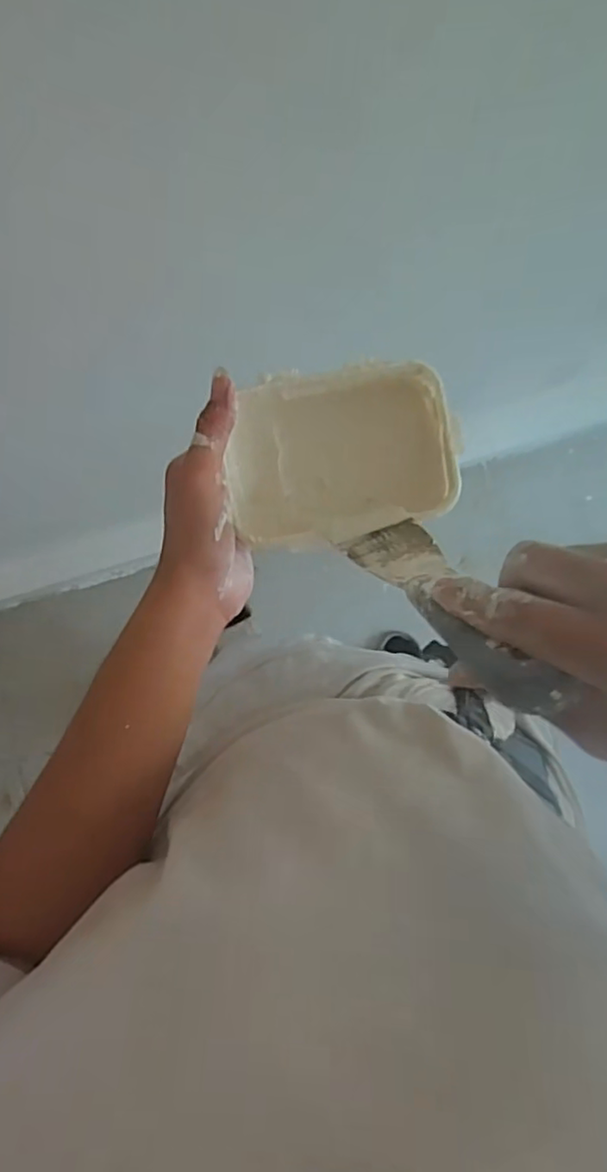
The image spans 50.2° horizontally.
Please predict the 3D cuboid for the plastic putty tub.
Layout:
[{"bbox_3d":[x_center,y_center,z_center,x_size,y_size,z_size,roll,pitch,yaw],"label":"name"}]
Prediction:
[{"bbox_3d":[0.023,-0.077,0.401,0.133,0.050,0.097,-10,82,-2],"label":"plastic putty tub"}]

